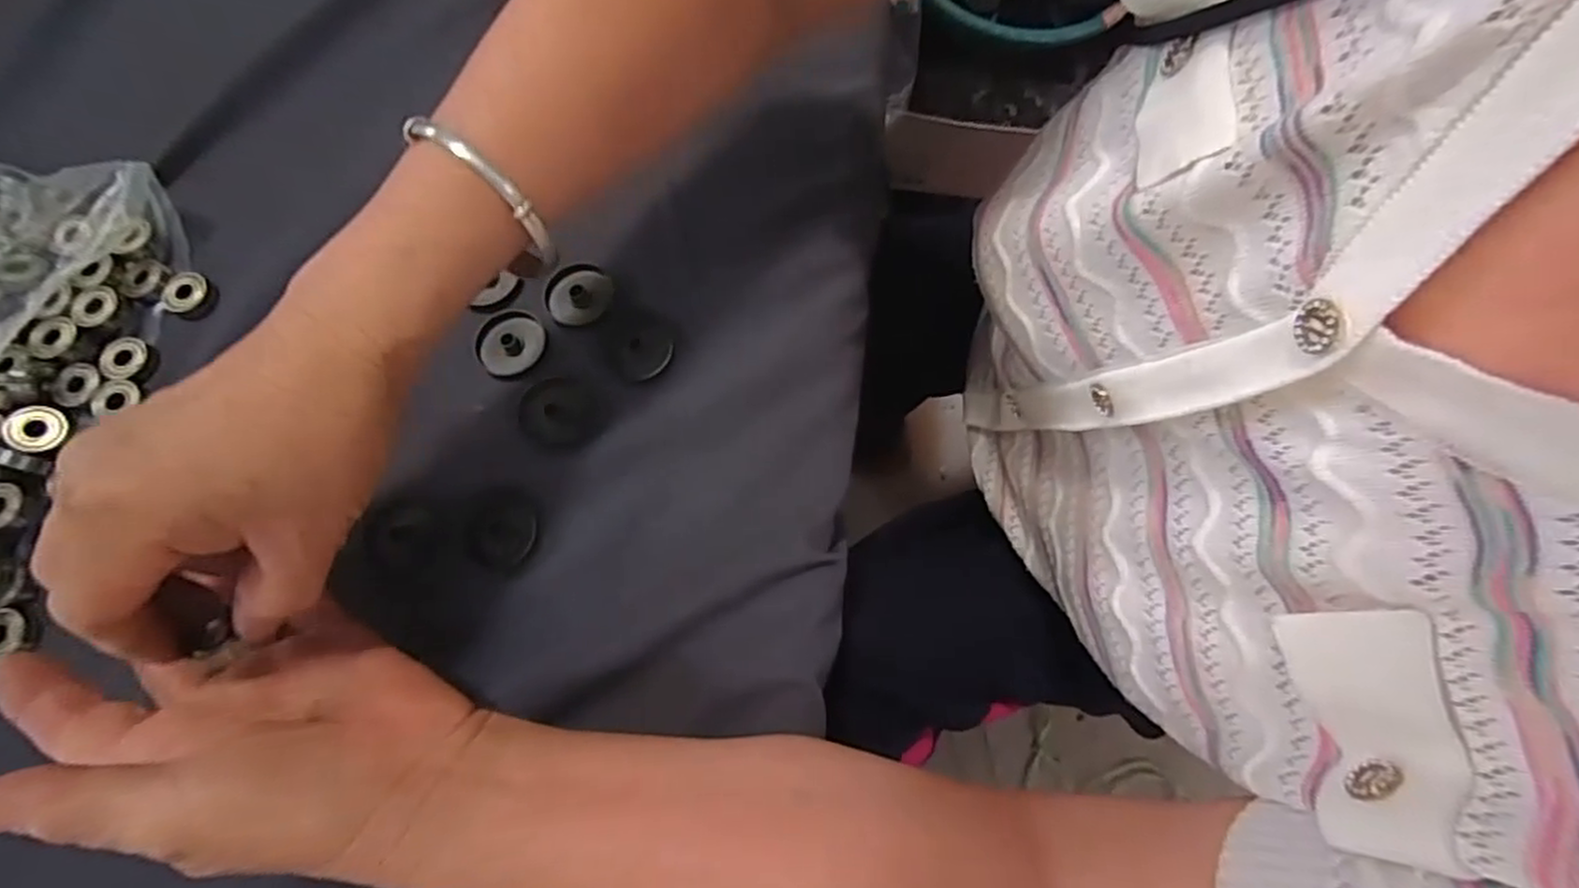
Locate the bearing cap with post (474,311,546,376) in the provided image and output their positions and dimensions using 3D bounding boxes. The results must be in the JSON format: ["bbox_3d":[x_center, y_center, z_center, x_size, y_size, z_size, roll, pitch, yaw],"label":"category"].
[{"bbox_3d":[-0.130,-0.047,0.332,0.029,0.007,0.033,13,74,6],"label":"bearing cap with post"}]

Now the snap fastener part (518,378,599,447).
[{"bbox_3d":[-0.105,-0.014,0.319,0.035,0.004,0.031,41,79,13],"label":"snap fastener part"}]

